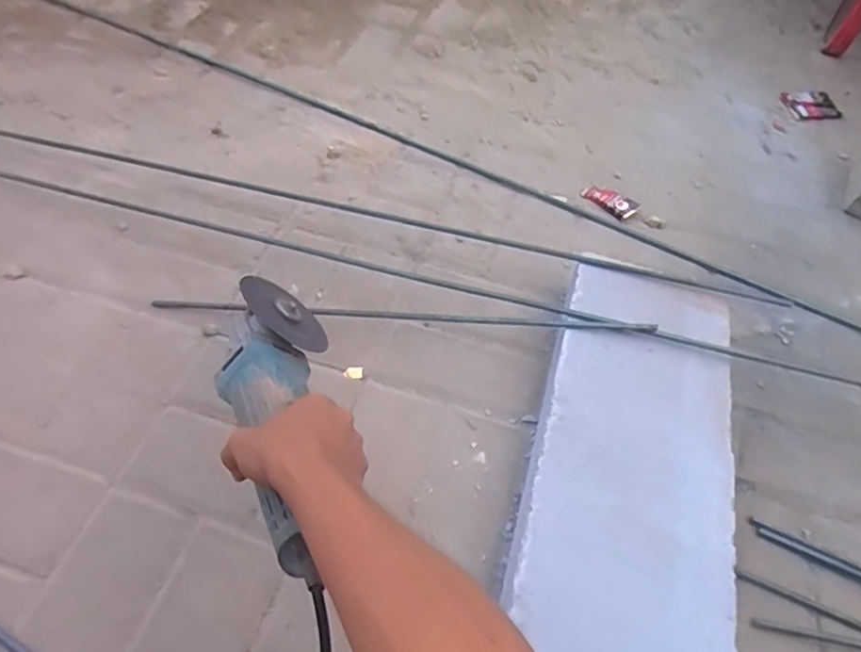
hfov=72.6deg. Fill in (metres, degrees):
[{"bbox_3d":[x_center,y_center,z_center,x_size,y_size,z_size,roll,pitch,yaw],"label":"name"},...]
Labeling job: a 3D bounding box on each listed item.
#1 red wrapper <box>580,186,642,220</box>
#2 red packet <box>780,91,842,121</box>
[{"bbox_3d":[0.280,-0.194,0.913,0.089,0.021,0.040,24,59,12],"label":"red wrapper"},{"bbox_3d":[0.717,-0.415,1.107,0.104,0.008,0.077,-5,57,-6],"label":"red packet"}]

